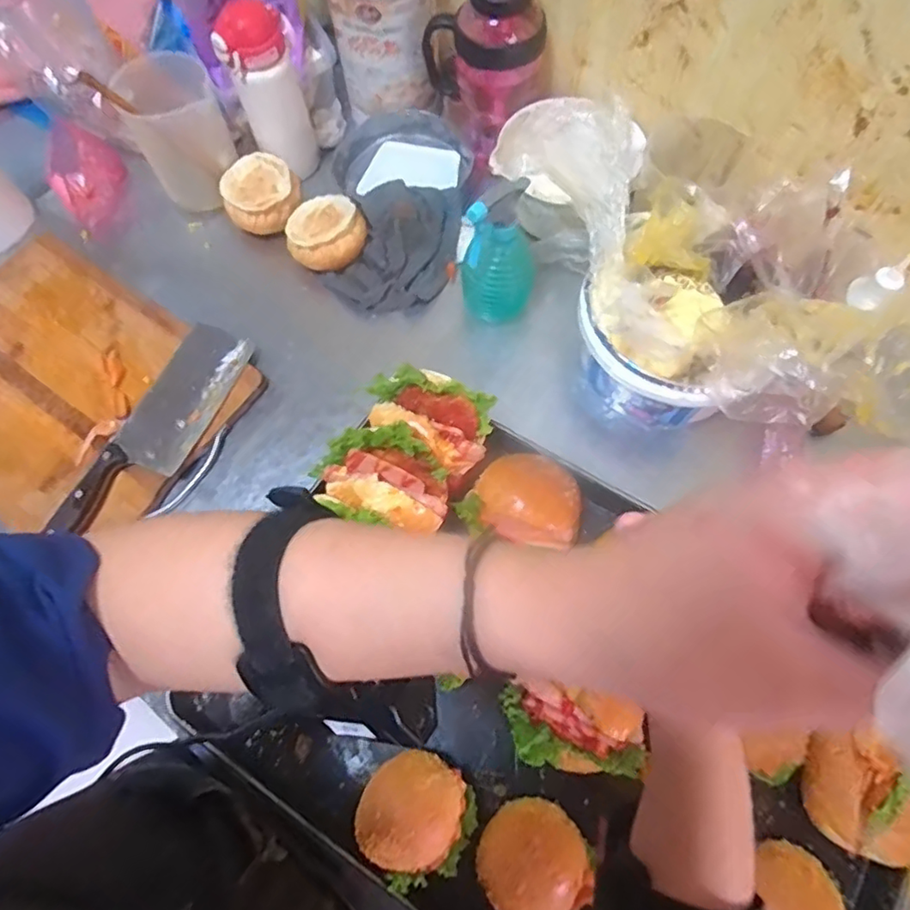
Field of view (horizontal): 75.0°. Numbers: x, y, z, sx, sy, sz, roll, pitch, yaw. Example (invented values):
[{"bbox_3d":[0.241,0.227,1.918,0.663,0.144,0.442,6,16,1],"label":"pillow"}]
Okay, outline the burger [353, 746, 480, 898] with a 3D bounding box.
[{"bbox_3d":[-0.032,0.299,0.490,0.095,0.053,0.097,-33,71,-10],"label":"burger"}]

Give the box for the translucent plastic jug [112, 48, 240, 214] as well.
[{"bbox_3d":[-0.338,-0.401,0.734,0.106,0.127,0.130,-28,70,-9],"label":"translucent plastic jug"}]

